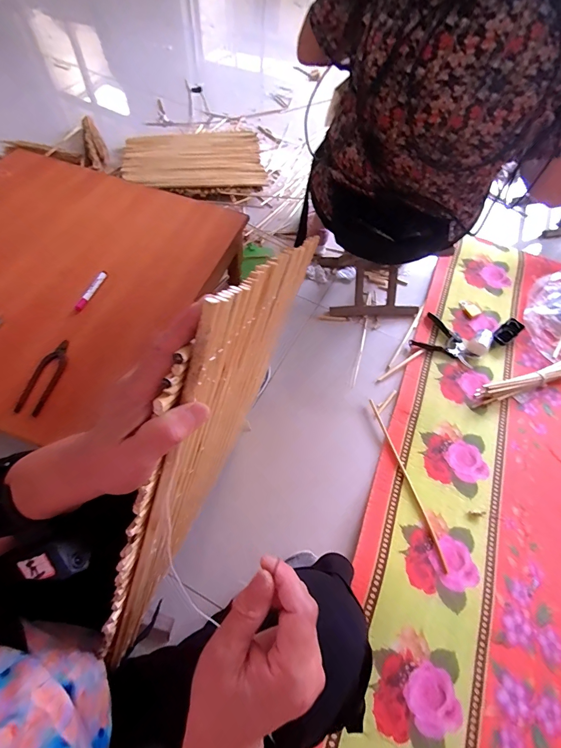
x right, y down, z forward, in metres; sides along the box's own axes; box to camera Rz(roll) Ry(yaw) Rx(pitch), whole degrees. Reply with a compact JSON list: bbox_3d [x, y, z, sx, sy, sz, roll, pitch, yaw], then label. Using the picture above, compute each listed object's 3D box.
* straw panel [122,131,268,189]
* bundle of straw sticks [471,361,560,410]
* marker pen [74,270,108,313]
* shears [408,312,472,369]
[{"bbox_3d":[-0.348,-0.866,1.403,0.538,0.050,0.442,-8,61,-9],"label":"straw panel"},{"bbox_3d":[0.778,-0.009,0.976,0.544,0.038,0.068,-13,61,-9],"label":"bundle of straw sticks"},{"bbox_3d":[-0.403,-0.179,0.741,0.013,0.015,0.111,19,60,7],"label":"marker pen"},{"bbox_3d":[0.488,-0.100,1.021,0.174,0.016,0.133,28,63,14],"label":"shears"}]

